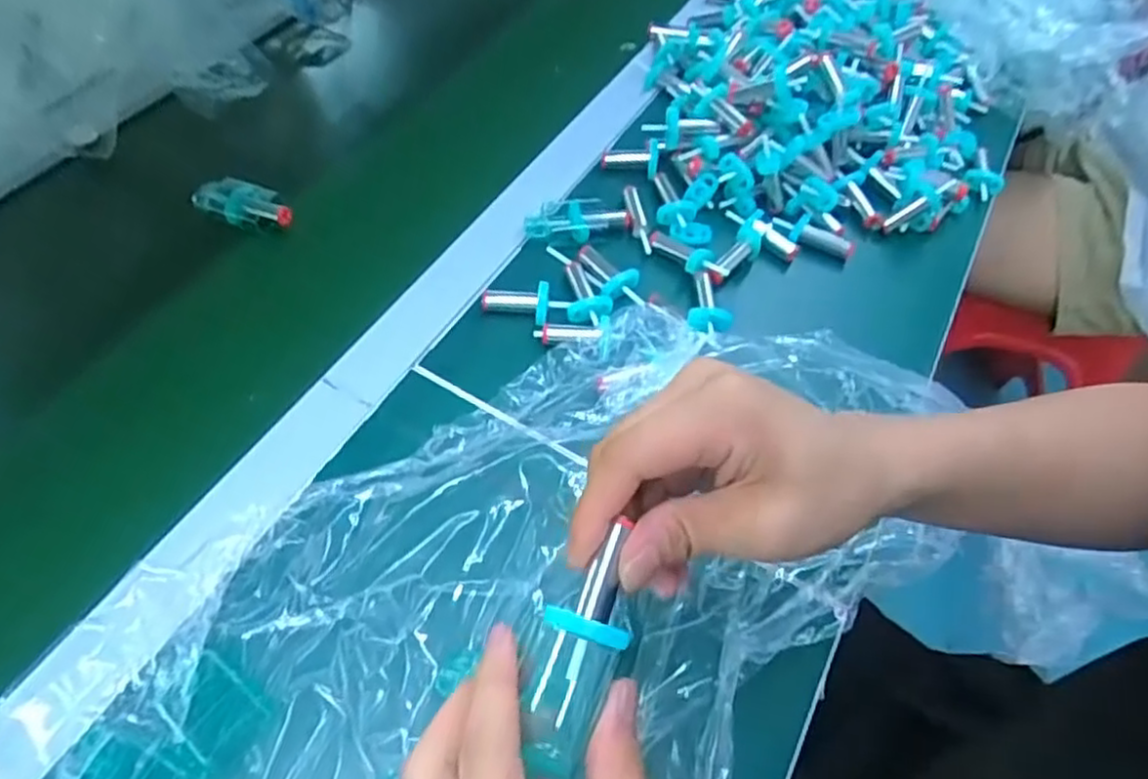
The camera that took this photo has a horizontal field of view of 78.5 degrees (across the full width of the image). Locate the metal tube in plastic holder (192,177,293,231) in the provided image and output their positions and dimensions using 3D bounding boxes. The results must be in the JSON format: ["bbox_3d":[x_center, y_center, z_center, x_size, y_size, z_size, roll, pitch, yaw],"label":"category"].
[{"bbox_3d":[-0.243,-0.135,0.514,0.080,0.015,0.035,21,58,8],"label":"metal tube in plastic holder"}]

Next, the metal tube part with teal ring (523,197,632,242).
[{"bbox_3d":[0.002,-0.126,0.523,0.077,0.022,0.031,-11,59,-12],"label":"metal tube part with teal ring"}]

